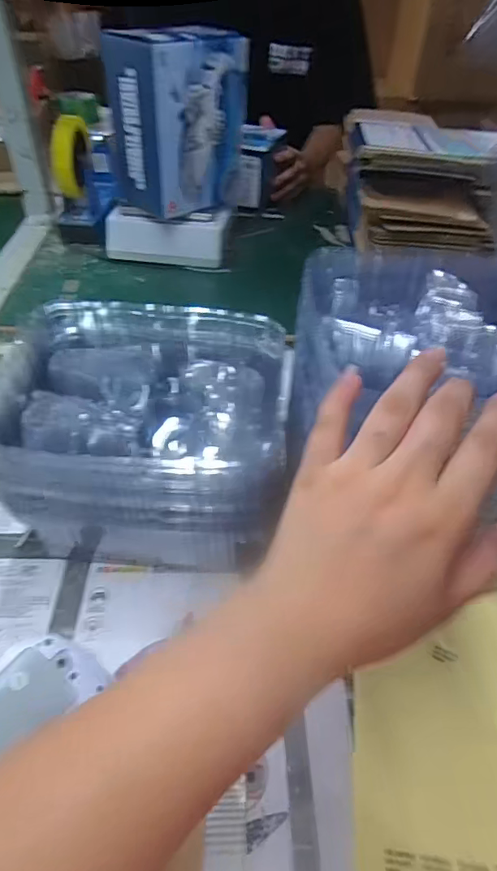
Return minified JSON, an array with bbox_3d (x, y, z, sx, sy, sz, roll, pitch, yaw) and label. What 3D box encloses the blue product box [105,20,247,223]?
[{"bbox_3d":[-0.093,-0.436,0.717,0.105,0.210,0.167,33,51,28],"label":"blue product box"}]

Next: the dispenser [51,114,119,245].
[{"bbox_3d":[-0.267,-0.437,0.863,0.064,0.143,0.246,0,44,-2],"label":"dispenser"}]

